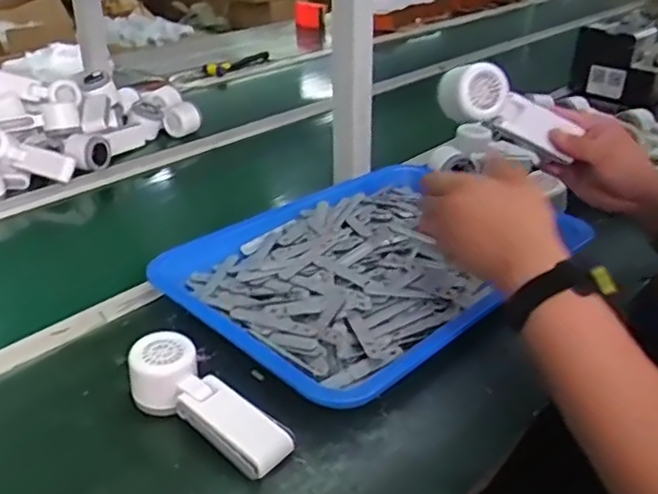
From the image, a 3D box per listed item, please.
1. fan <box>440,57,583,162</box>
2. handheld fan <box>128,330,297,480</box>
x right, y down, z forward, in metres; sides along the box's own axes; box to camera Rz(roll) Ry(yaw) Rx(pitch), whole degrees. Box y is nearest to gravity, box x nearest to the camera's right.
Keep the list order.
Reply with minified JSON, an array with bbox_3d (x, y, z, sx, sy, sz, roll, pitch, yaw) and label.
[{"bbox_3d":[0.189,-0.142,0.706,0.158,0.062,0.052,21,20,-28],"label":"fan"},{"bbox_3d":[-0.103,0.133,0.570,0.158,0.060,0.050,18,34,30],"label":"handheld fan"}]

